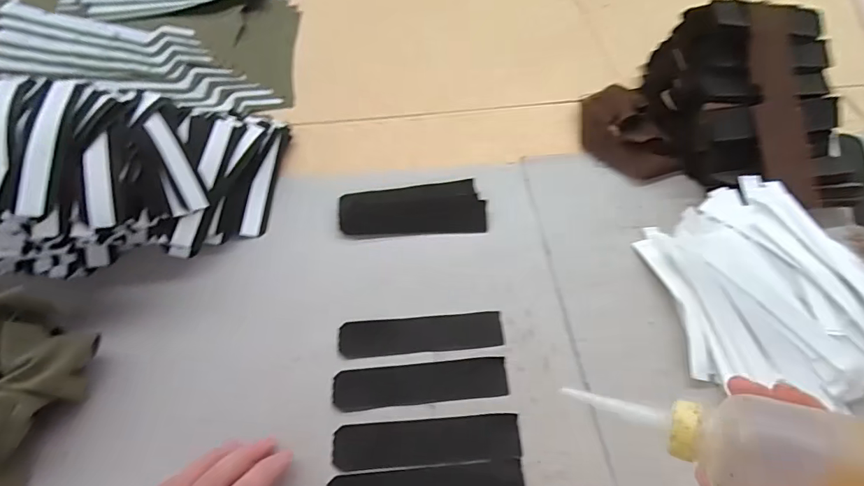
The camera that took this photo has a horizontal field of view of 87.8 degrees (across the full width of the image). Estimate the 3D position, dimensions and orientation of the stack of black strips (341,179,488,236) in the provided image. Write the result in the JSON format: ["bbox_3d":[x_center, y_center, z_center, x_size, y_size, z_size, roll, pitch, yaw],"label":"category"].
[{"bbox_3d":[-0.019,-0.038,0.454,0.143,0.005,0.059,-3,57,-2],"label":"stack of black strips"}]

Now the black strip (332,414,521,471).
[{"bbox_3d":[-0.003,0.148,0.335,0.137,0.005,0.031,-3,57,-2],"label":"black strip"}]

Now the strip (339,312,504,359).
[{"bbox_3d":[-0.009,0.079,0.388,0.137,0.005,0.035,-4,50,-3],"label":"strip"}]

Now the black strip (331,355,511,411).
[{"bbox_3d":[-0.009,0.113,0.362,0.137,0.004,0.032,-5,57,-3],"label":"black strip"}]

